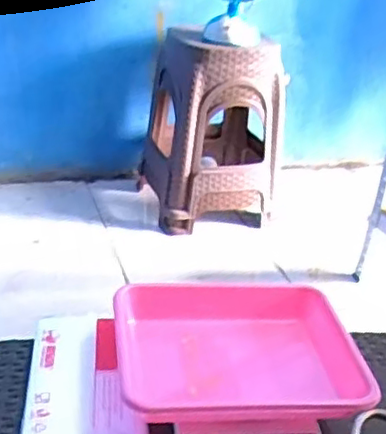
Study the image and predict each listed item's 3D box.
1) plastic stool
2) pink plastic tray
[{"bbox_3d":[0.062,-0.255,1.861,0.354,0.497,0.308,-6,30,-20],"label":"plastic stool"},{"bbox_3d":[0.039,0.123,0.616,0.220,0.036,0.177,0,29,-9],"label":"pink plastic tray"}]

